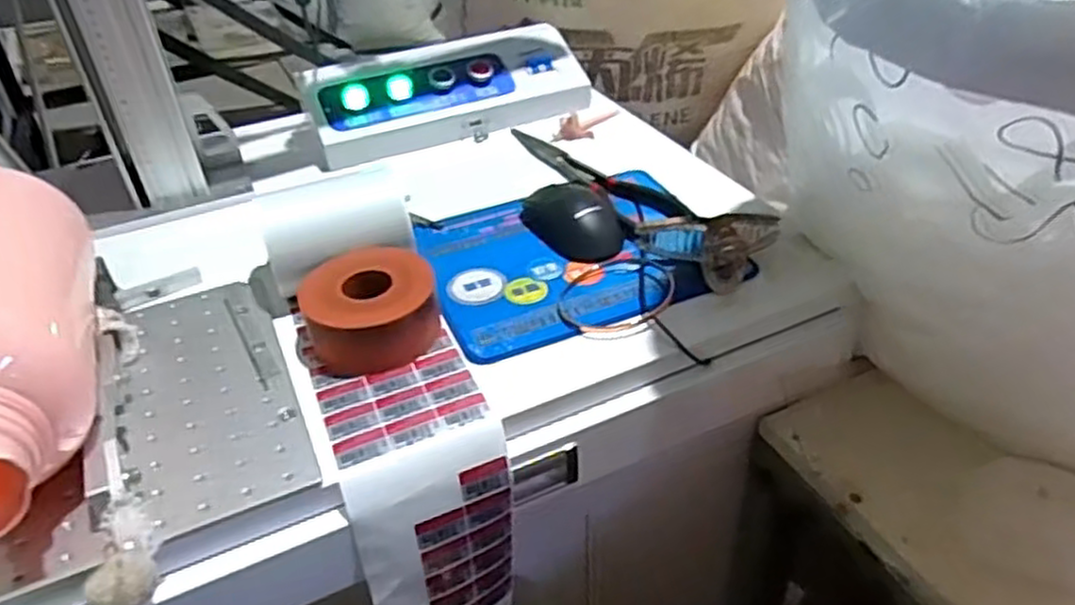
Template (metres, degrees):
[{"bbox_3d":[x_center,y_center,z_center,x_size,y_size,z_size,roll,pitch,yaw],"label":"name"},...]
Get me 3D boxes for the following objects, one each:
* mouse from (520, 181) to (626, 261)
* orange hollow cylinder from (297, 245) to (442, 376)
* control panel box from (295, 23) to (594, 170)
[{"bbox_3d":[0.032,-0.080,0.689,0.062,0.037,0.109,-23,42,-23],"label":"mouse"},{"bbox_3d":[-0.127,0.002,0.573,0.100,0.051,0.089,-13,39,-11],"label":"orange hollow cylinder"},{"bbox_3d":[-0.104,-0.252,0.886,0.323,0.069,0.128,-19,41,-18],"label":"control panel box"}]

